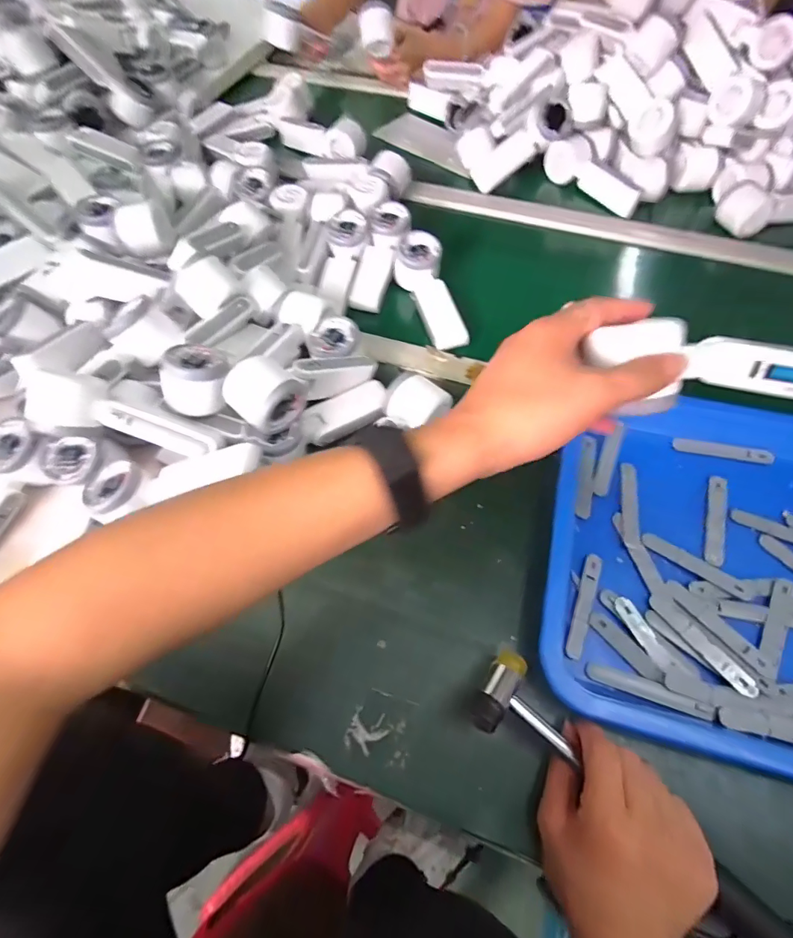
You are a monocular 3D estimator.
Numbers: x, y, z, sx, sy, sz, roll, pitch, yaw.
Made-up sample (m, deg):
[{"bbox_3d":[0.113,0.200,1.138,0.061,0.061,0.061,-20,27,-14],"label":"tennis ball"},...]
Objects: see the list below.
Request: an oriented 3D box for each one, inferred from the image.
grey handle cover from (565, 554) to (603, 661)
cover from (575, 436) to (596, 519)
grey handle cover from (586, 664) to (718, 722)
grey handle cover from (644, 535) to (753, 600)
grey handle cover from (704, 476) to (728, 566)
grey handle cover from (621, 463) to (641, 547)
[{"bbox_3d":[0.166,0.119,0.394,0.015,0.007,0.094,20,62,13],"label":"grey handle cover"},{"bbox_3d":[0.193,0.007,0.452,0.016,0.010,0.091,12,61,8],"label":"cover"},{"bbox_3d":[0.202,0.177,0.355,0.092,0.011,0.014,17,61,11],"label":"grey handle cover"},{"bbox_3d":[0.274,0.087,0.408,0.091,0.009,0.018,33,66,19],"label":"grey handle cover"},{"bbox_3d":[0.309,0.049,0.430,0.017,0.007,0.096,18,62,11],"label":"grey handle cover"},{"bbox_3d":[0.233,0.034,0.442,0.017,0.007,0.087,8,60,6],"label":"grey handle cover"}]

